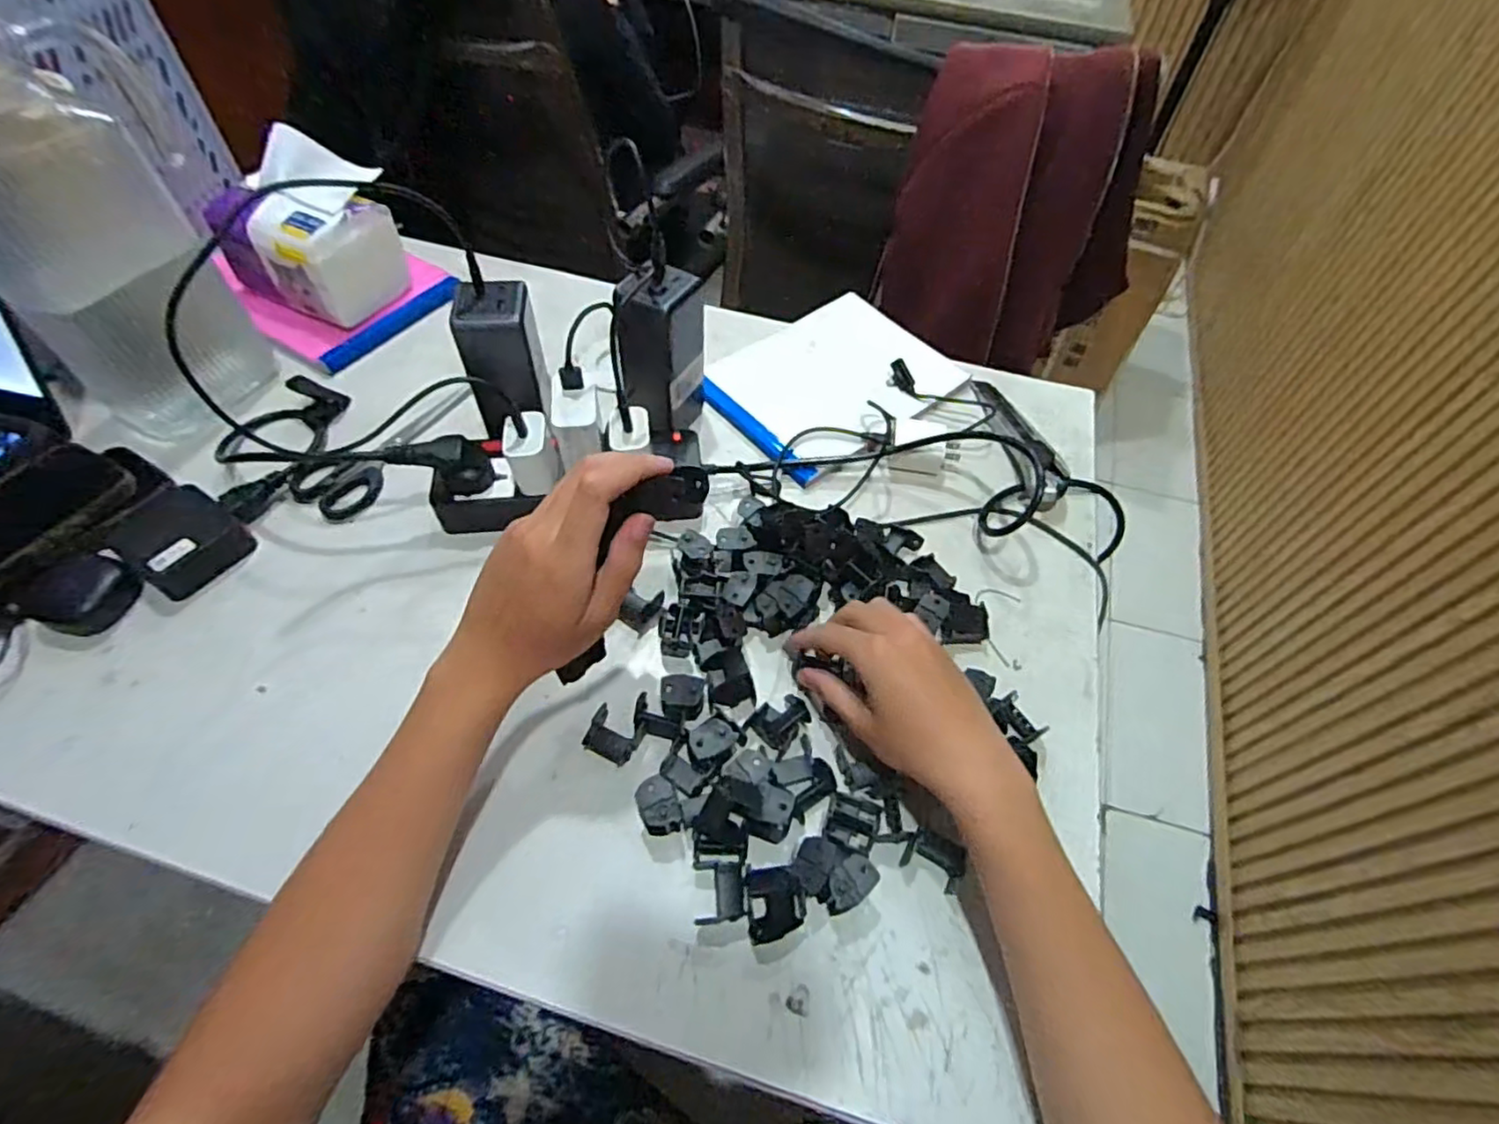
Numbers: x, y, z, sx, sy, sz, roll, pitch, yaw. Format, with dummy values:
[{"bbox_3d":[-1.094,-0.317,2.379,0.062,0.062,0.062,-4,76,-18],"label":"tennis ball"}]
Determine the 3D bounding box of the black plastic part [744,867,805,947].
[{"bbox_3d":[0.014,0.188,0.370,0.030,0.012,0.035,-4,55,-7],"label":"black plastic part"}]

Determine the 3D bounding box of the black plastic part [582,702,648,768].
[{"bbox_3d":[-0.084,0.108,0.420,0.032,0.017,0.030,21,56,10],"label":"black plastic part"}]

